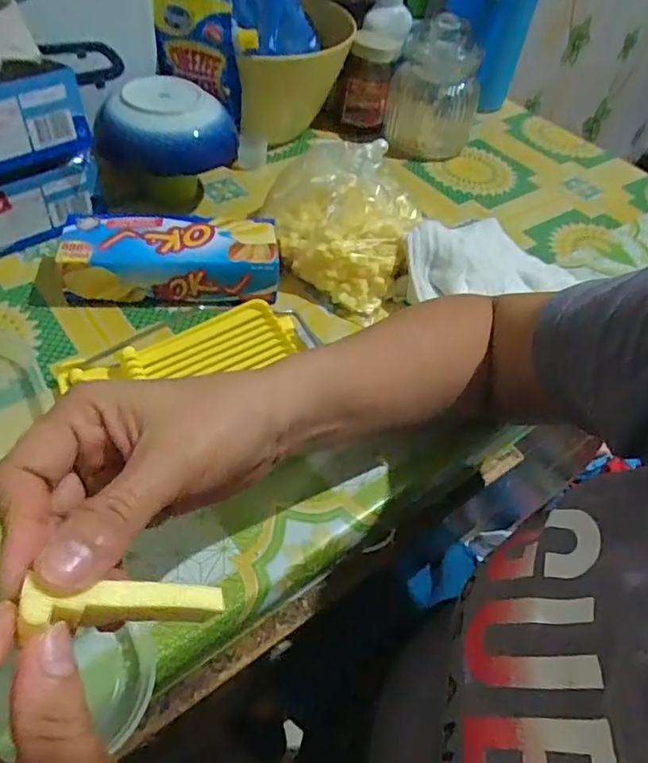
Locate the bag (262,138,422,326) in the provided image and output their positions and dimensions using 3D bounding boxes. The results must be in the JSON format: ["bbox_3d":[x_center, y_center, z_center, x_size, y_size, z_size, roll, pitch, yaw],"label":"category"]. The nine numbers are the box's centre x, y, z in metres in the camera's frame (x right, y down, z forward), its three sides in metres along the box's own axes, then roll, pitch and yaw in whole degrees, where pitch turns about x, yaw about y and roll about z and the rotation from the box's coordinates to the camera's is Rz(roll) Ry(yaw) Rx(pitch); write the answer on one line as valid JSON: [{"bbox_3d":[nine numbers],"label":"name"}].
[{"bbox_3d":[0.008,-0.156,0.515,0.144,0.090,0.137,21,49,12],"label":"bag"}]

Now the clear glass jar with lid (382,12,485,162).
[{"bbox_3d":[0.133,-0.346,0.668,0.107,0.138,0.103,13,48,4],"label":"clear glass jar with lid"}]

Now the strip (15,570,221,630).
[{"bbox_3d":[-0.064,0.073,0.186,0.066,0.006,0.013,16,39,-36],"label":"strip"}]

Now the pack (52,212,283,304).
[{"bbox_3d":[-0.129,-0.104,0.484,0.174,0.050,0.068,-1,48,-8],"label":"pack"}]

